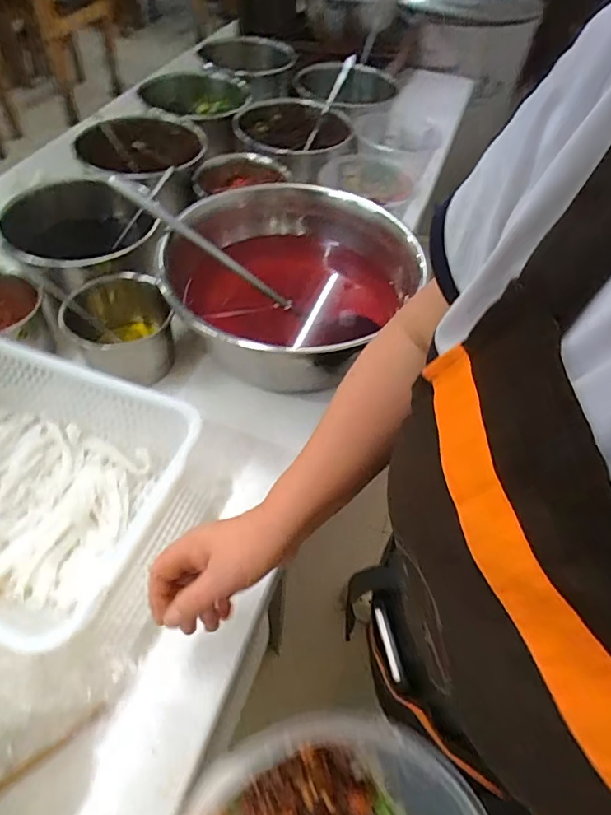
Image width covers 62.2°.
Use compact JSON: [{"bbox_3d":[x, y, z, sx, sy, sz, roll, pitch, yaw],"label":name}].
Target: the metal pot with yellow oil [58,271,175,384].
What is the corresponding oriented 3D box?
[{"bbox_3d":[-0.247,-0.095,0.681,0.127,0.108,0.131,1,54,-2],"label":"metal pot with yellow oil"}]

